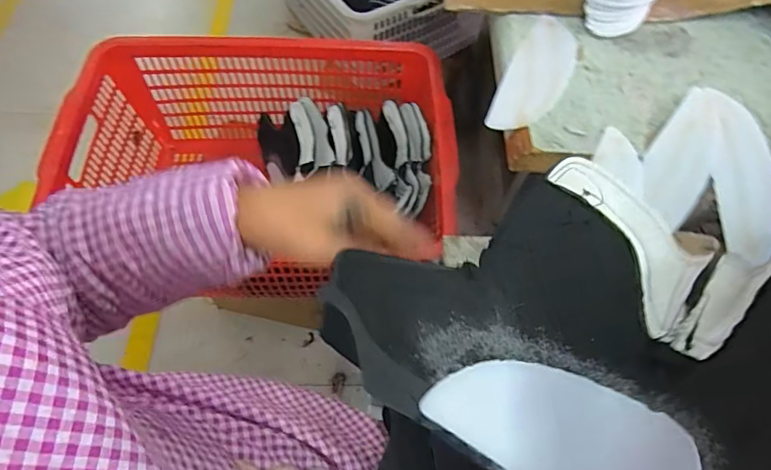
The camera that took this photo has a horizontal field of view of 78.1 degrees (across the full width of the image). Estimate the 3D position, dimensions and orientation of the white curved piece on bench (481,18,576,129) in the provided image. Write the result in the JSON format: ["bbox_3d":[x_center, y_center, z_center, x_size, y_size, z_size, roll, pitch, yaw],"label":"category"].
[{"bbox_3d":[0.190,-0.202,0.588,0.070,0.005,0.215,26,63,11],"label":"white curved piece on bench"}]

